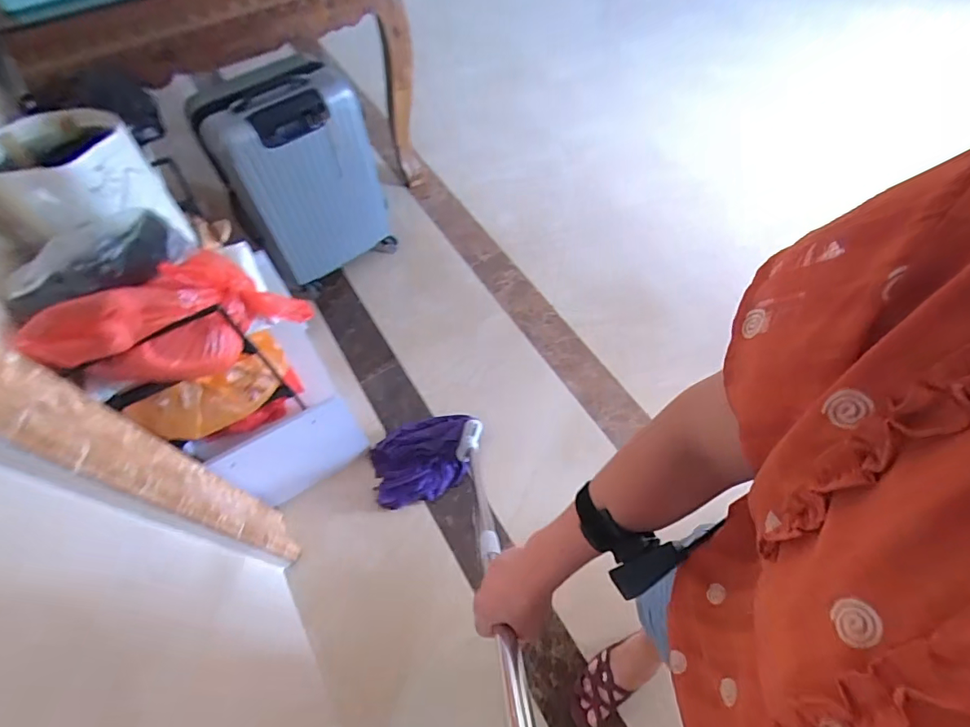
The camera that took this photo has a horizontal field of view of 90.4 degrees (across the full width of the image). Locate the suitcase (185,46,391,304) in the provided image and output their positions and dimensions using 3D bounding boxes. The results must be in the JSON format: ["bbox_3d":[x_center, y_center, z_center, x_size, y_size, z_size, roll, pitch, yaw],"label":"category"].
[{"bbox_3d":[-0.574,-0.601,1.624,0.507,0.745,0.247,-41,68,-20],"label":"suitcase"}]

